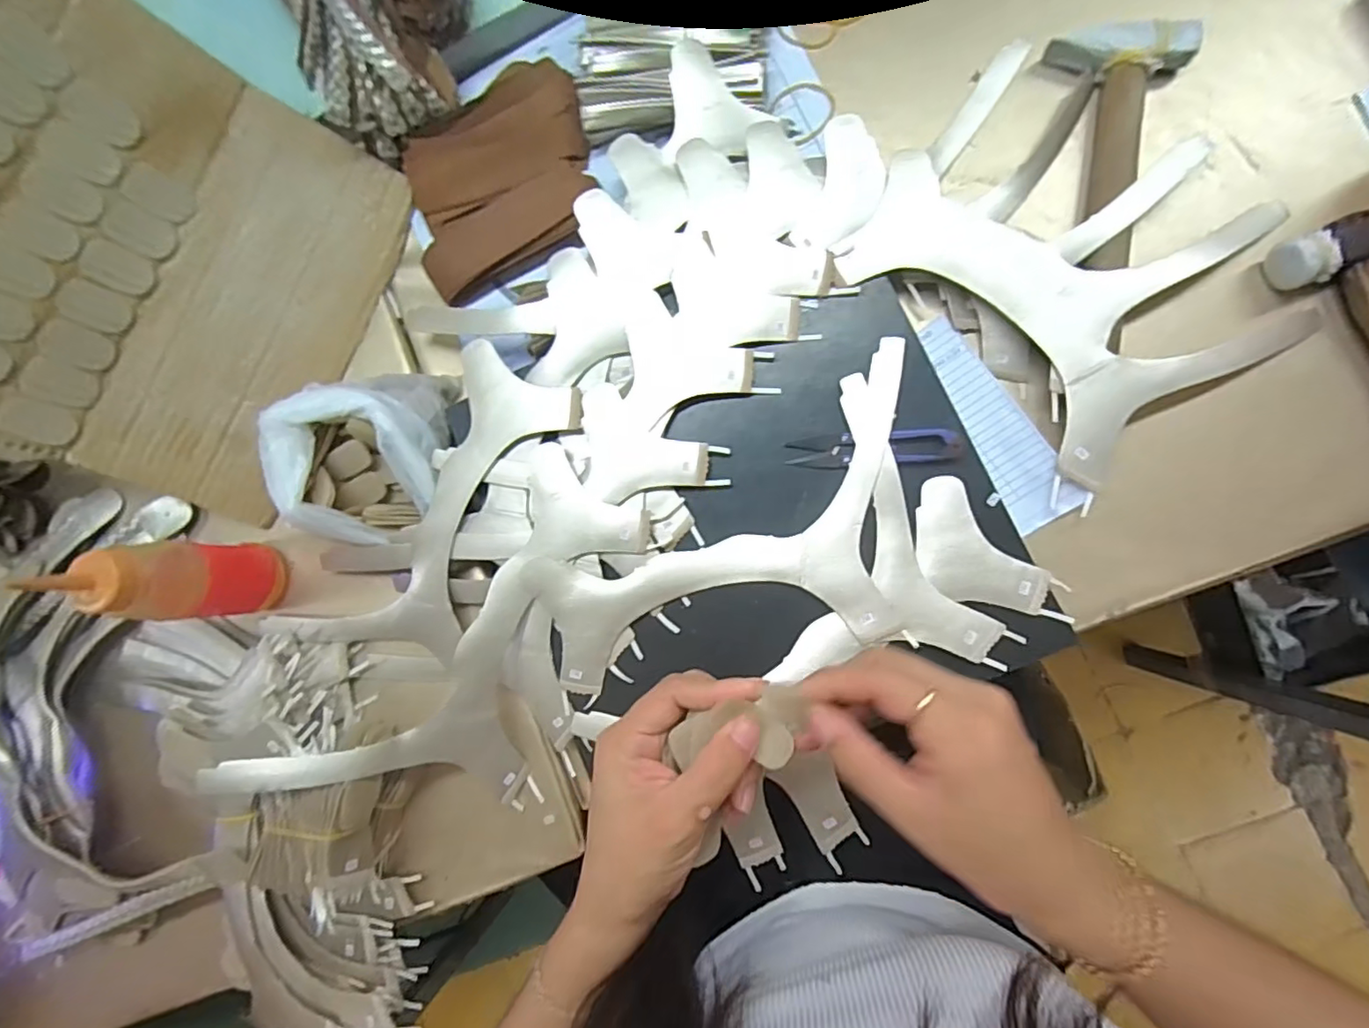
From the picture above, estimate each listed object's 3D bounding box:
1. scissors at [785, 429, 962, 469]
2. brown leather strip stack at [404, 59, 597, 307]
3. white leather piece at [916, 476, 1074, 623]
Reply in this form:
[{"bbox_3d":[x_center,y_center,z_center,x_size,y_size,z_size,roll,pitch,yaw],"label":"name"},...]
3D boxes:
[{"bbox_3d":[0.115,-0.040,0.359,0.099,0.005,0.021,-3,86,8],"label":"scissors"},{"bbox_3d":[-0.130,-0.236,0.423,0.141,0.032,0.116,-23,84,6],"label":"brown leather strip stack"},{"bbox_3d":[0.172,0.029,0.352,0.052,0.005,0.103,-42,78,4],"label":"white leather piece"}]

